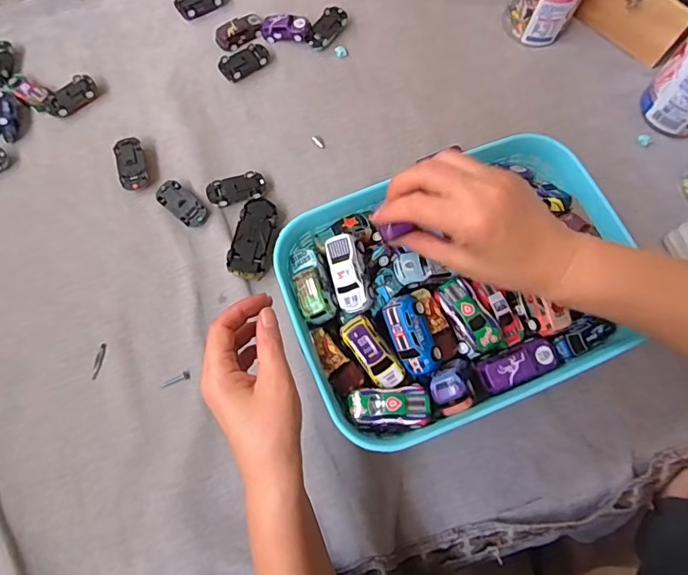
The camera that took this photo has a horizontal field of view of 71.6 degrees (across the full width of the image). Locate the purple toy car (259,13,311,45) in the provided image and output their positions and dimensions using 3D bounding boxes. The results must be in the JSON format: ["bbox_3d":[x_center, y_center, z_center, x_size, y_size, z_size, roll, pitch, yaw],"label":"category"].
[{"bbox_3d":[-0.075,-0.336,0.613,0.063,0.018,0.035,-4,72,-2],"label":"purple toy car"}]

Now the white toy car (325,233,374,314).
[{"bbox_3d":[0.004,-0.011,0.385,0.030,0.016,0.064,-17,84,13],"label":"white toy car"}]

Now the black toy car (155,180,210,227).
[{"bbox_3d":[-0.182,-0.093,0.541,0.064,0.018,0.031,40,75,11],"label":"black toy car"}]

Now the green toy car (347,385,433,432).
[{"bbox_3d":[0.035,0.092,0.362,0.059,0.018,0.030,-5,72,-3],"label":"green toy car"}]

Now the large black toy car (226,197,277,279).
[{"bbox_3d":[-0.098,-0.054,0.523,0.041,0.022,0.095,9,72,2],"label":"large black toy car"}]

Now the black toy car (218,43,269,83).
[{"bbox_3d":[-0.125,-0.284,0.602,0.063,0.020,0.029,-31,75,-10],"label":"black toy car"}]

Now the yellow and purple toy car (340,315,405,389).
[{"bbox_3d":[0.023,0.050,0.377,0.025,0.016,0.062,-34,76,-11],"label":"yellow and purple toy car"}]

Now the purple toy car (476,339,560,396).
[{"bbox_3d":[0.143,0.060,0.382,0.072,0.022,0.028,-21,73,-8],"label":"purple toy car"}]

